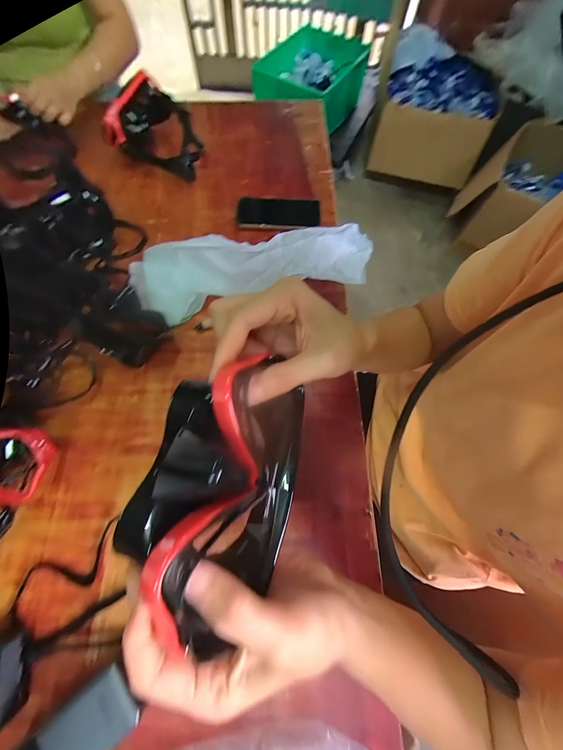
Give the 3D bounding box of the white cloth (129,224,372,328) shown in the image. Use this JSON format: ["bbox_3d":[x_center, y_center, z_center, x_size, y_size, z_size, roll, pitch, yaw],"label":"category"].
[{"bbox_3d":[-0.047,-0.183,0.450,0.408,0.045,0.128,-11,69,-4],"label":"white cloth"}]

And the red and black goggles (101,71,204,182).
[{"bbox_3d":[-0.258,-0.487,0.550,0.175,0.088,0.221,-17,70,-6],"label":"red and black goggles"}]

